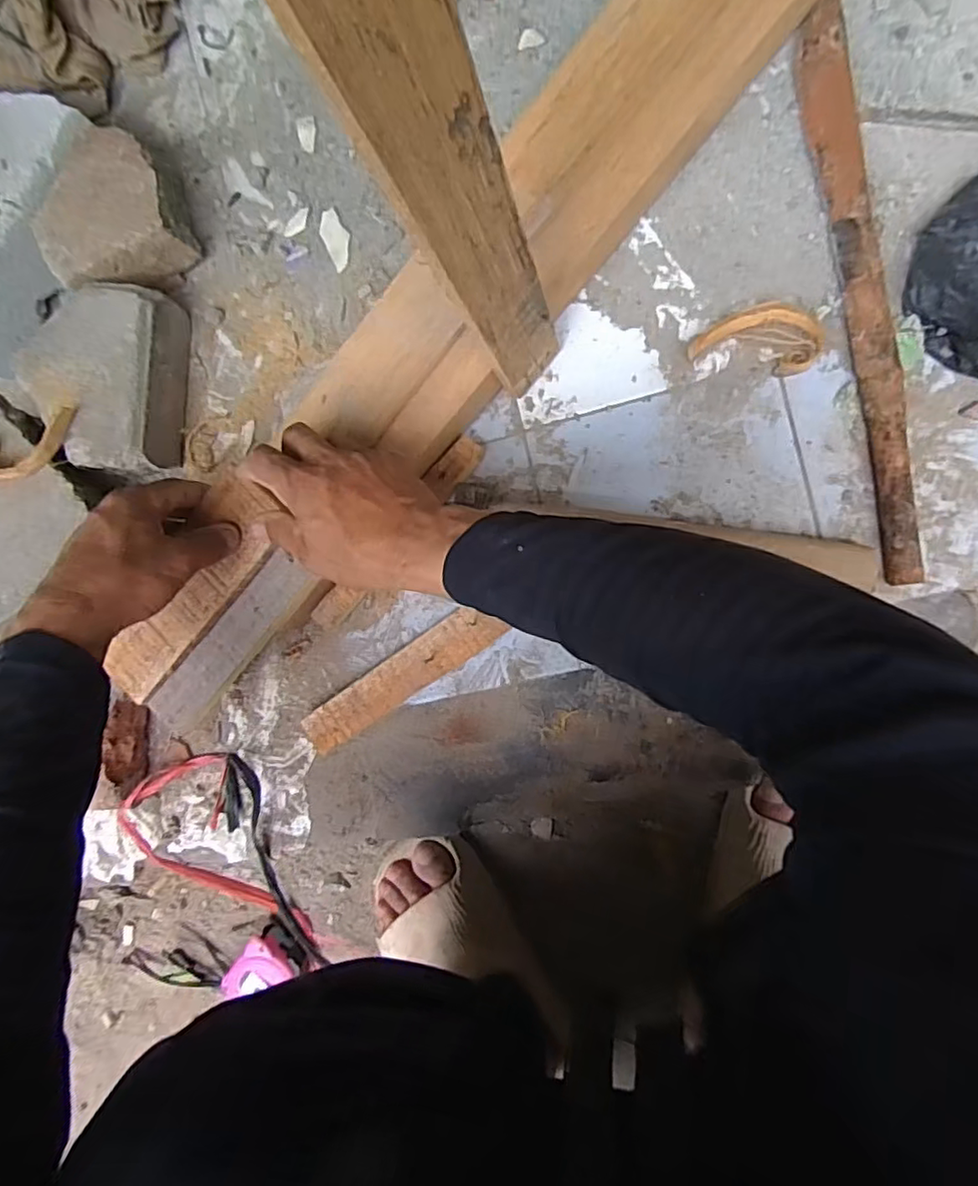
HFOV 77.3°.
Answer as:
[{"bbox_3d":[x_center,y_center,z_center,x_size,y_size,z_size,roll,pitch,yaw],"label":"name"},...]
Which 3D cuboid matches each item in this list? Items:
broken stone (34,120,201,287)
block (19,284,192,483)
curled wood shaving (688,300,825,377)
[{"bbox_3d":[-0.309,-0.304,0.514,0.122,0.068,0.100,-43,85,8],"label":"broken stone"},{"bbox_3d":[-0.333,-0.177,0.527,0.129,0.068,0.147,2,92,10],"label":"block"},{"bbox_3d":[0.202,-0.194,0.457,0.093,0.016,0.048,14,94,9],"label":"curled wood shaving"}]

